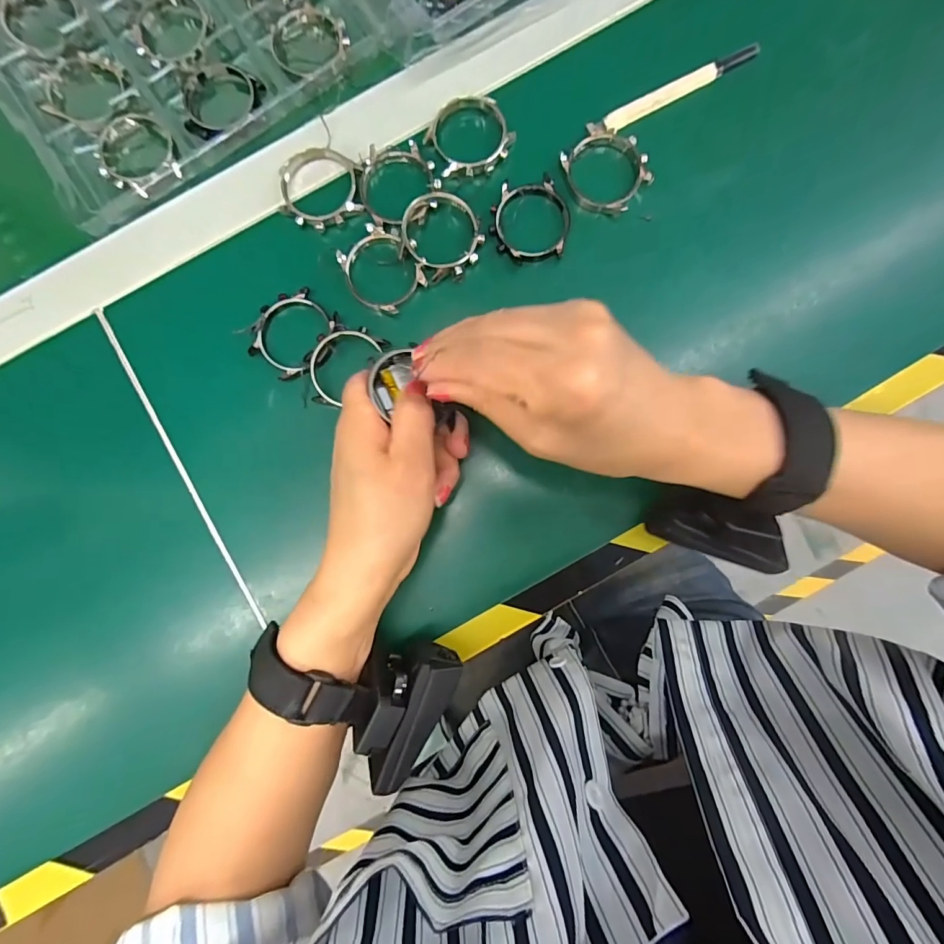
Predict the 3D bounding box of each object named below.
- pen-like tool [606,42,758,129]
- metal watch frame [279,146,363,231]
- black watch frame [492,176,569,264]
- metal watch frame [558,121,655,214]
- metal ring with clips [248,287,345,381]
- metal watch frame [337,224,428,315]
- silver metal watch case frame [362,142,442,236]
[{"bbox_3d":[0.133,-0.243,0.281,0.108,0.005,0.012,-26,87,-1],"label":"pen-like tool"},{"bbox_3d":[-0.094,-0.177,0.280,0.051,0.007,0.049,-1,87,0],"label":"metal watch frame"},{"bbox_3d":[0.036,-0.154,0.274,0.048,0.005,0.048,-3,87,0],"label":"black watch frame"},{"bbox_3d":[0.083,-0.187,0.276,0.052,0.007,0.051,42,88,2],"label":"metal watch frame"},{"bbox_3d":[-0.110,-0.086,0.273,0.046,0.004,0.052,40,88,2],"label":"metal ring with clips"},{"bbox_3d":[-0.057,-0.124,0.273,0.042,0.008,0.050,-44,88,-2],"label":"metal watch frame"},{"bbox_3d":[-0.045,-0.177,0.276,0.048,0.011,0.054,-14,87,0],"label":"silver metal watch case frame"}]

